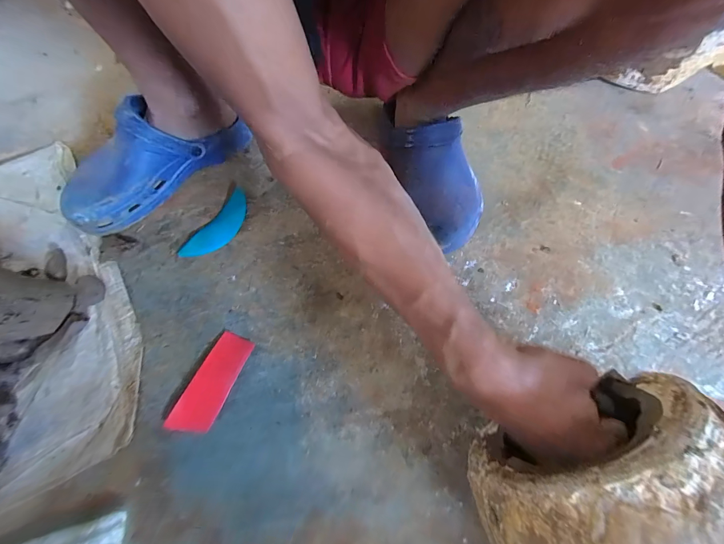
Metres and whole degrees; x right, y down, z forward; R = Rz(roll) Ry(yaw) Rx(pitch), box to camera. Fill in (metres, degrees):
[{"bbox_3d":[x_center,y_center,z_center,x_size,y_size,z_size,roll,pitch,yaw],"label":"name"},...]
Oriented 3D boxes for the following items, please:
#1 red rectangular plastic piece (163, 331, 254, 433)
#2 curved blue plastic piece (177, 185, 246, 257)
[{"bbox_3d":[-0.168,0.124,0.364,0.044,0.009,0.110,22,66,8],"label":"red rectangular plastic piece"},{"bbox_3d":[-0.195,-0.065,0.447,0.047,0.008,0.121,28,67,11],"label":"curved blue plastic piece"}]

